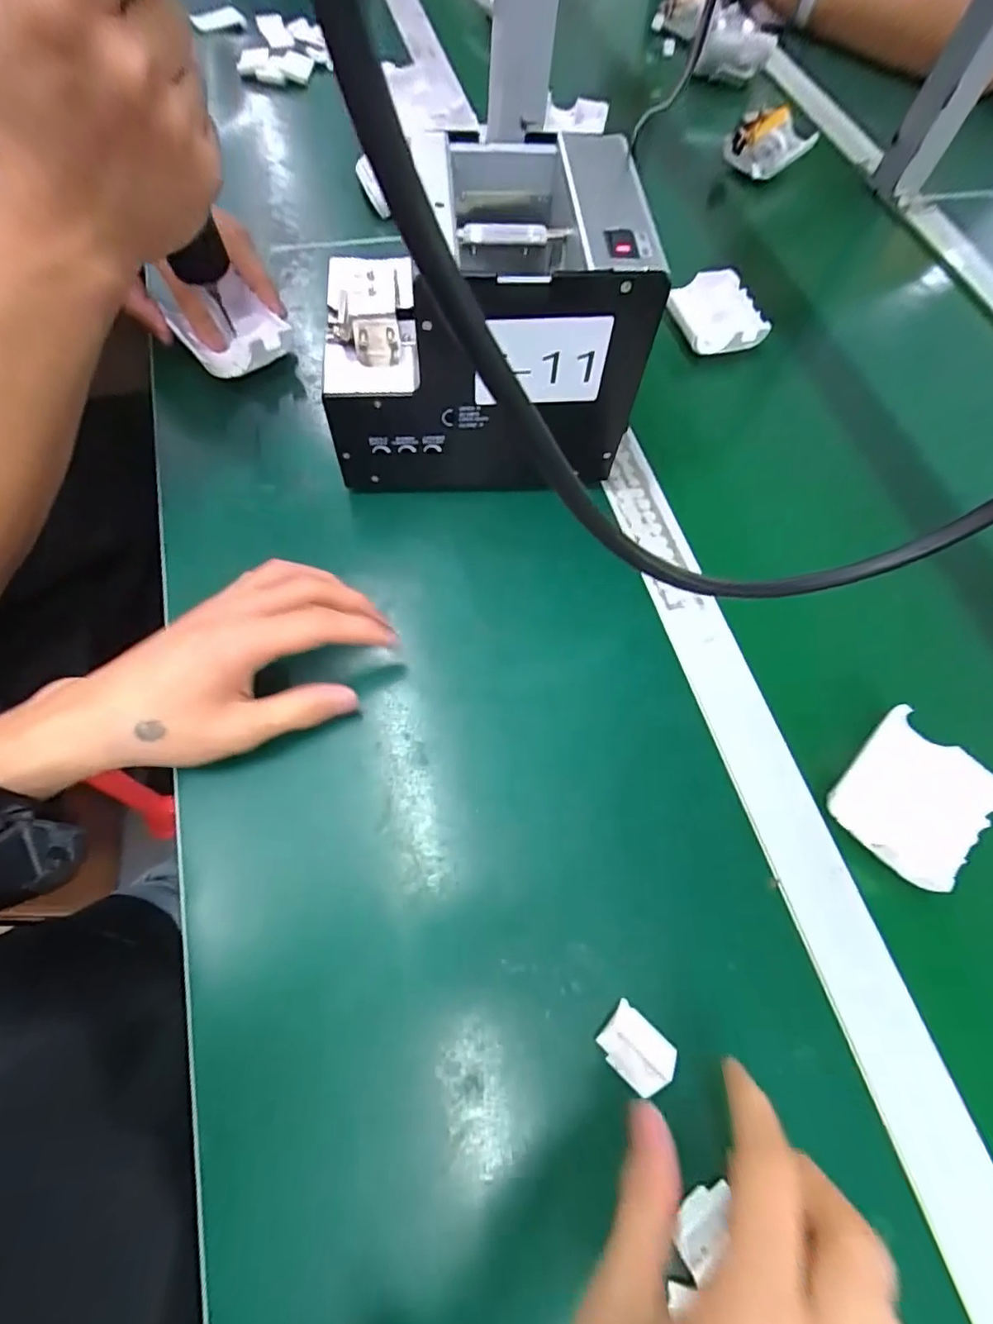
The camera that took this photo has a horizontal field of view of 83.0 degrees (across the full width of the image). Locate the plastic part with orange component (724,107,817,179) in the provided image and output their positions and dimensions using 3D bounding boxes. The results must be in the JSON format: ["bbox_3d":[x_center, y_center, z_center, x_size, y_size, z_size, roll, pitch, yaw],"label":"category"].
[{"bbox_3d":[0.288,-0.547,0.591,0.104,0.035,0.057,-38,73,-18],"label":"plastic part with orange component"}]

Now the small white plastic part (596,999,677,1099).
[{"bbox_3d":[0.065,0.181,0.262,0.033,0.012,0.026,39,69,14],"label":"small white plastic part"}]

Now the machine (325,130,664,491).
[{"bbox_3d":[-0.011,-0.204,0.352,0.183,0.145,0.125,-1,66,-4],"label":"machine"}]

